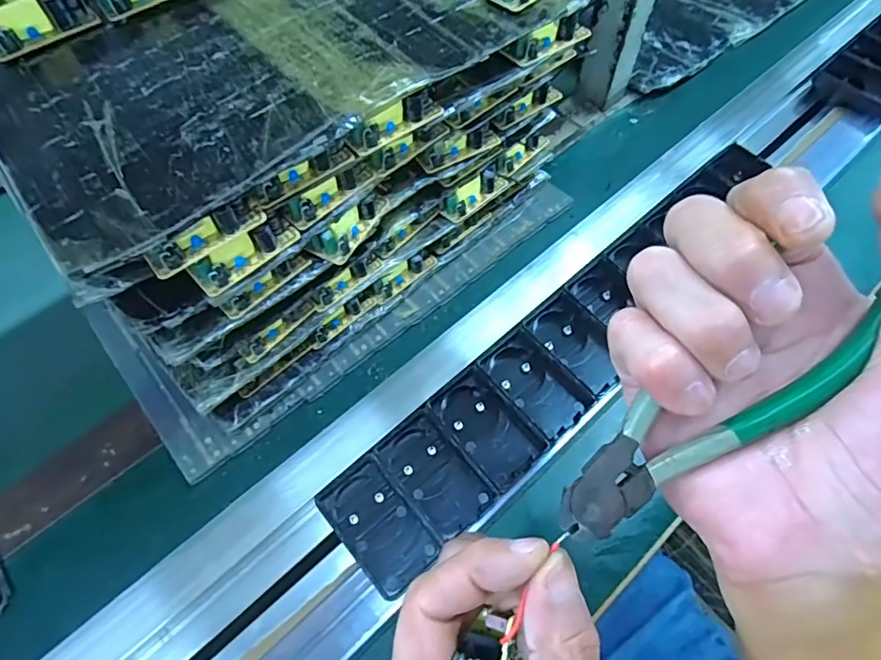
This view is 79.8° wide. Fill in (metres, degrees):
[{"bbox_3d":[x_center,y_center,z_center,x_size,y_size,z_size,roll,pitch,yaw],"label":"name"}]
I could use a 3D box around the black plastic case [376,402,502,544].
[{"bbox_3d":[-0.003,0.087,0.322,0.043,0.015,0.071,-35,65,-16],"label":"black plastic case"}]

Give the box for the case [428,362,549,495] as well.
[{"bbox_3d":[0.030,0.060,0.334,0.043,0.014,0.071,-34,65,-16],"label":"case"}]

